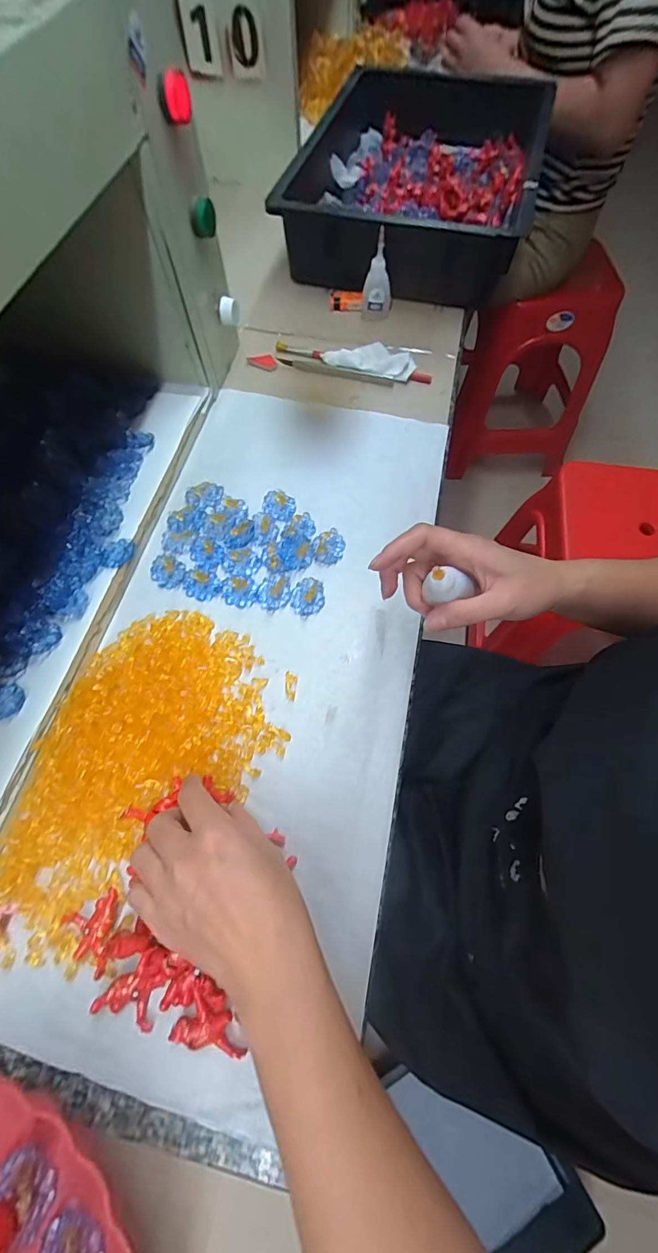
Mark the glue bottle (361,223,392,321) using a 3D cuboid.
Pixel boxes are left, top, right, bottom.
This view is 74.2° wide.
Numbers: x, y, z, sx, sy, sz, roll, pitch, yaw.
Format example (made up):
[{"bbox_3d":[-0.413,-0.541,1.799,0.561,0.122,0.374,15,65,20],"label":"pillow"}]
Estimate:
[{"bbox_3d":[0.062,-0.430,0.542,0.036,0.094,0.022,6,66,2],"label":"glue bottle"}]

